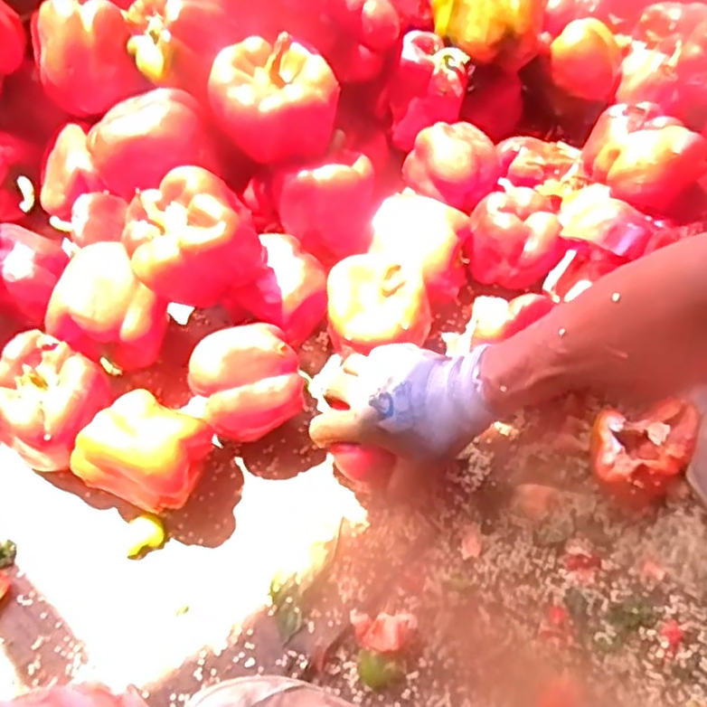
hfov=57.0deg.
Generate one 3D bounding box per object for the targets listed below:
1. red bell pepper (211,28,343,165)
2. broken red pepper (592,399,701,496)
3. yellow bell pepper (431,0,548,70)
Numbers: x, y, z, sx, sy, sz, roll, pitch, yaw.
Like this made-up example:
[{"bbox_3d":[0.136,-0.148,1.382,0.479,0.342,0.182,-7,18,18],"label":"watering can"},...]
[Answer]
[{"bbox_3d":[-0.072,-0.232,0.603,0.111,0.090,0.086,-12,66,-9],"label":"red bell pepper"},{"bbox_3d":[0.265,0.090,0.598,0.101,0.043,0.074,-5,65,-6],"label":"broken red pepper"},{"bbox_3d":[0.147,-0.356,0.667,0.119,0.075,0.102,0,64,-3],"label":"yellow bell pepper"}]

